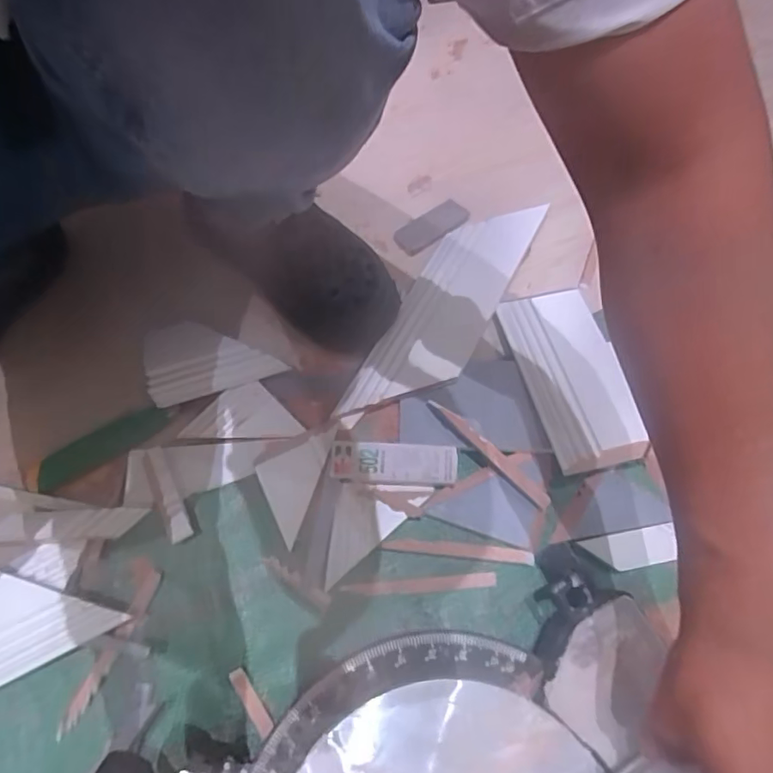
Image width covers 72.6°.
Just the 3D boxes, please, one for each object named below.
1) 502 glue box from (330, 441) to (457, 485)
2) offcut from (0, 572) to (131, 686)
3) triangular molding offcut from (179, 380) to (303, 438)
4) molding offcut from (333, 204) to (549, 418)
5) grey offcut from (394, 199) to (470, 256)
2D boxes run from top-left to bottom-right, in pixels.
[{"bbox_3d":[0.007,0.077,0.522,0.122,0.022,0.038,2,68,0],"label":"502 glue box"},{"bbox_3d":[-0.317,0.199,0.468,0.140,0.029,0.097,-25,70,-11],"label":"offcut"},{"bbox_3d":[-0.148,0.026,0.549,0.116,0.009,0.055,0,68,-1],"label":"triangular molding offcut"},{"bbox_3d":[0.070,-0.095,0.595,0.097,0.013,0.325,26,70,9],"label":"molding offcut"},{"bbox_3d":[0.056,-0.203,0.668,0.099,0.004,0.047,-35,66,-11],"label":"grey offcut"}]

